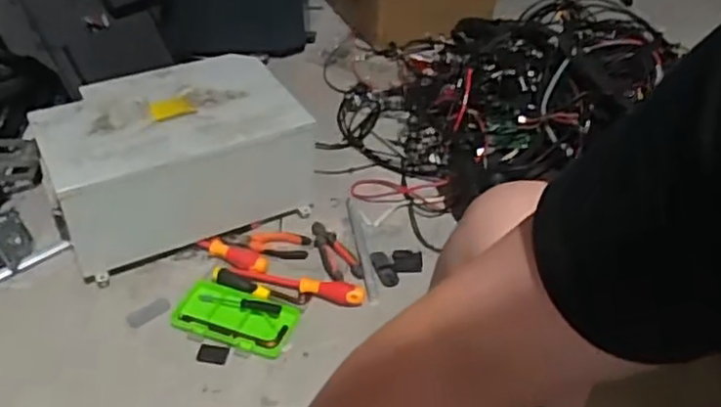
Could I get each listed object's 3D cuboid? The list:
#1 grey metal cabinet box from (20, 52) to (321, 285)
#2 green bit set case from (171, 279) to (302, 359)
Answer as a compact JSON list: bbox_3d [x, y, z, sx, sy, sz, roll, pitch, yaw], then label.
[{"bbox_3d":[-0.332,-0.085,1.269,0.432,0.213,0.283,-19,43,-23],"label":"grey metal cabinet box"},{"bbox_3d":[-0.203,0.180,1.119,0.194,0.020,0.105,12,41,13],"label":"green bit set case"}]

